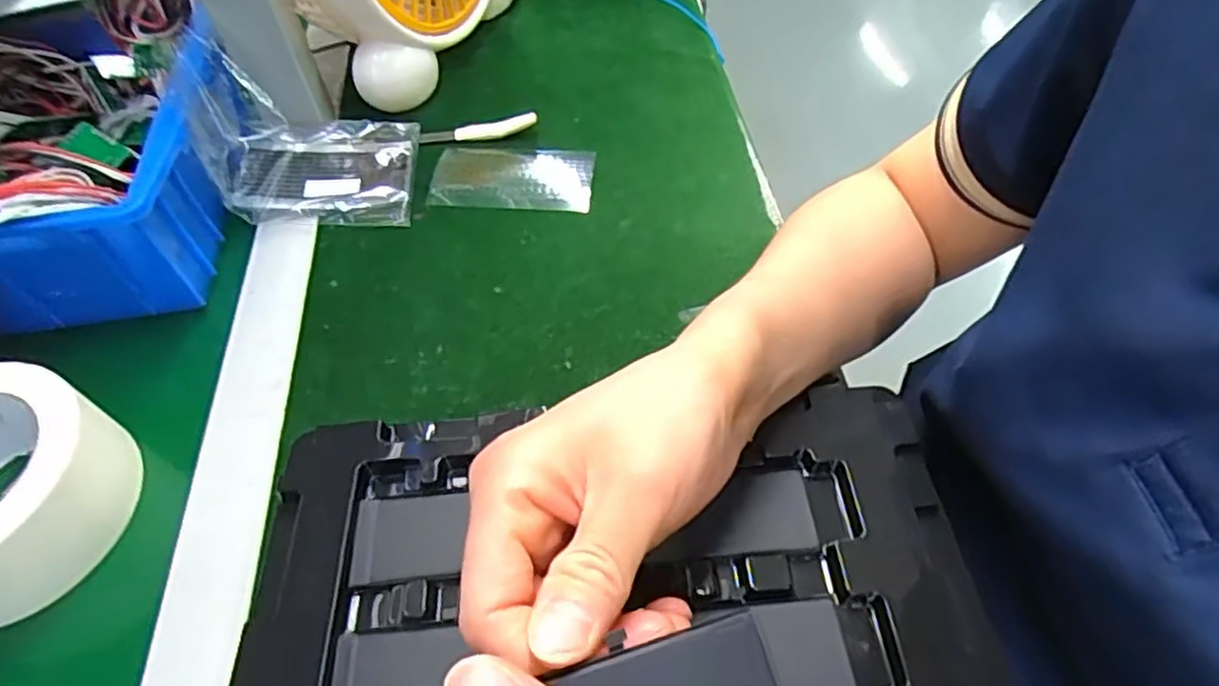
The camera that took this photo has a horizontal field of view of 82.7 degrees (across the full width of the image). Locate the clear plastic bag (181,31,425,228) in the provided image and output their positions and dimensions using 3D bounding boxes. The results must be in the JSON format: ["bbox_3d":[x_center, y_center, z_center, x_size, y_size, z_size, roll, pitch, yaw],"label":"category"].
[{"bbox_3d":[-0.190,-0.134,0.442,0.117,0.077,0.093,-5,53,-4],"label":"clear plastic bag"}]

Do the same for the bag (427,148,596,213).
[{"bbox_3d":[-0.067,-0.114,0.478,0.112,0.010,0.062,-1,54,9],"label":"bag"}]

